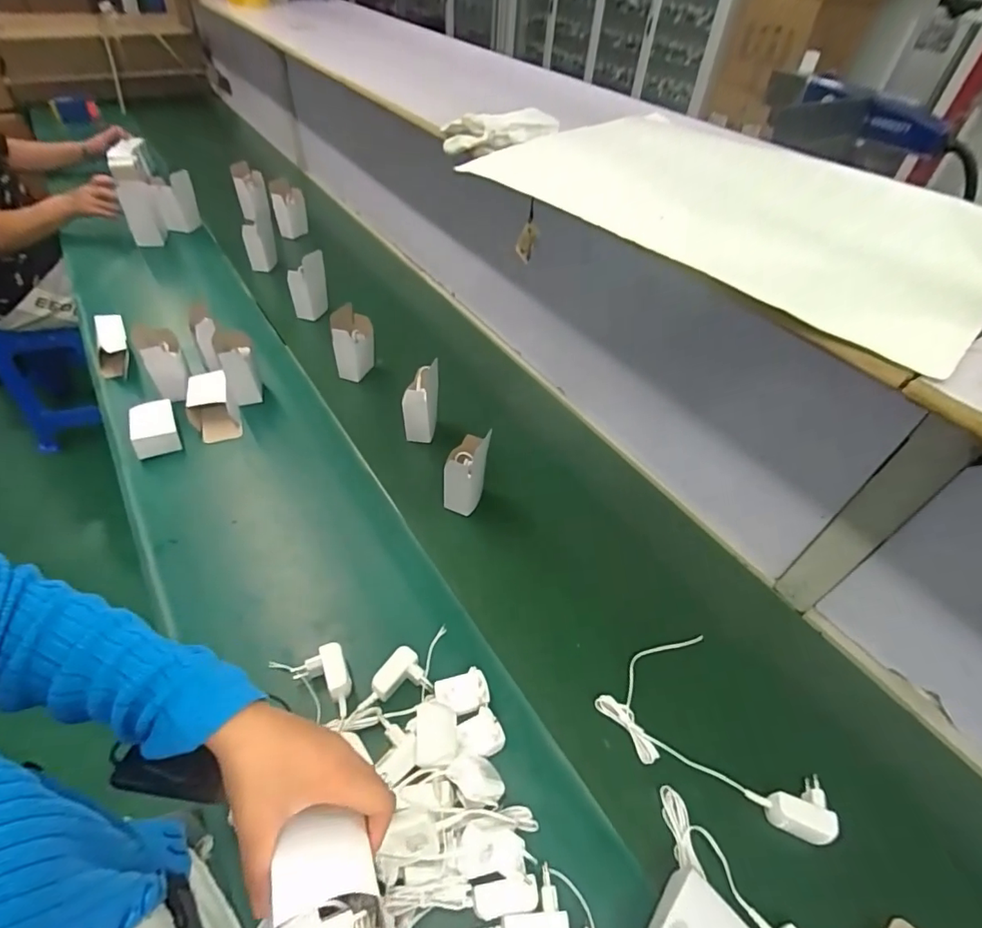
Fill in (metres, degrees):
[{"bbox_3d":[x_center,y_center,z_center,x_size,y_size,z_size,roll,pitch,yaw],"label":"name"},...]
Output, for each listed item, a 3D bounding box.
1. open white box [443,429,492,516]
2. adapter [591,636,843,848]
[{"bbox_3d":[-0.040,0.019,0.786,0.055,0.130,0.056,12,48,6],"label":"open white box"},{"bbox_3d":[0.254,0.323,0.584,0.167,0.026,0.244,-22,53,-22],"label":"adapter"}]

